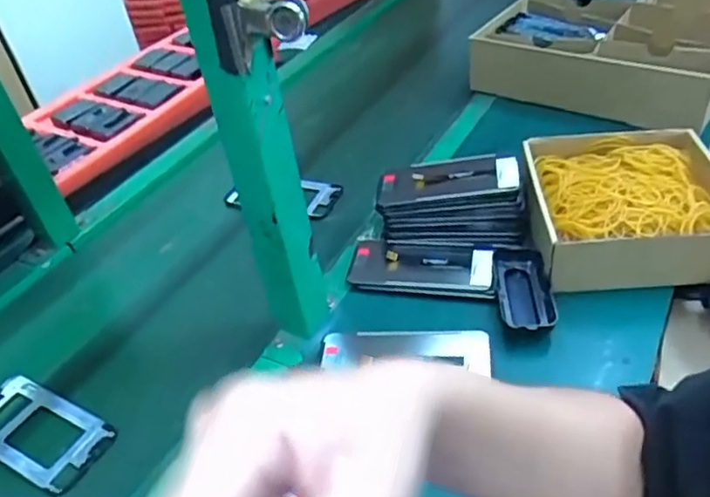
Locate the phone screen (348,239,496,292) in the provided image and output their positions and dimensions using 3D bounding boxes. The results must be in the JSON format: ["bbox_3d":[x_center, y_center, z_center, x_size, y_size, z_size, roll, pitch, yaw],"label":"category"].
[{"bbox_3d":[0.073,0.017,0.680,0.162,0.013,0.072,3,48,22],"label":"phone screen"}]

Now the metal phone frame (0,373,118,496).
[{"bbox_3d":[-0.310,0.176,0.597,0.163,0.013,0.076,15,48,27],"label":"metal phone frame"}]

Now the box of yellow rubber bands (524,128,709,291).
[{"bbox_3d":[0.294,-0.049,0.666,0.212,0.064,0.186,-4,40,5],"label":"box of yellow rubber bands"}]

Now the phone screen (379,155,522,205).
[{"bbox_3d":[0.102,-0.079,0.695,0.154,0.011,0.067,-7,45,14],"label":"phone screen"}]

